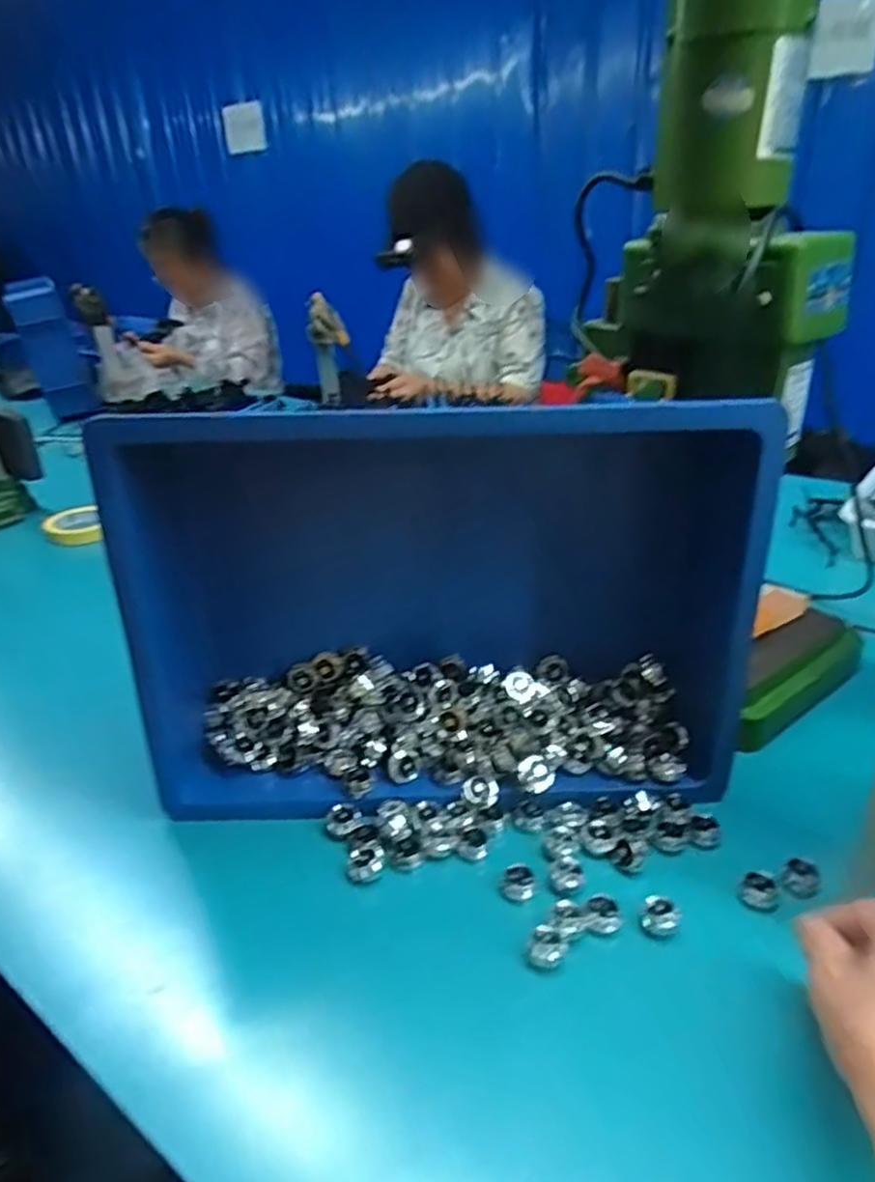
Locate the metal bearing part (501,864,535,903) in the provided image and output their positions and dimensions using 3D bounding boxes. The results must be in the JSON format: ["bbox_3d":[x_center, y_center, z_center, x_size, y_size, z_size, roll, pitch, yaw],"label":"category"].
[{"bbox_3d":[0.055,0.198,0.479,0.022,0.009,0.020,-2,28,4],"label":"metal bearing part"}]

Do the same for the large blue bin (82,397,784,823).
[{"bbox_3d":[-0.001,-0.001,0.545,0.471,0.287,0.171,-4,28,0],"label":"large blue bin"}]

